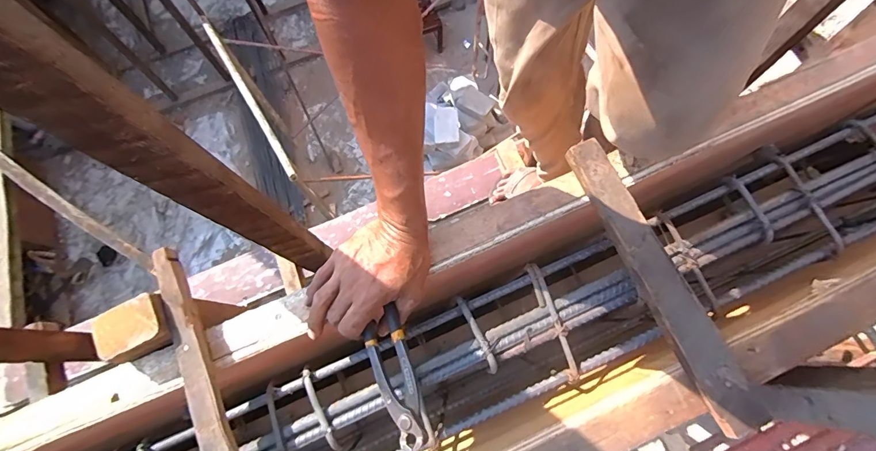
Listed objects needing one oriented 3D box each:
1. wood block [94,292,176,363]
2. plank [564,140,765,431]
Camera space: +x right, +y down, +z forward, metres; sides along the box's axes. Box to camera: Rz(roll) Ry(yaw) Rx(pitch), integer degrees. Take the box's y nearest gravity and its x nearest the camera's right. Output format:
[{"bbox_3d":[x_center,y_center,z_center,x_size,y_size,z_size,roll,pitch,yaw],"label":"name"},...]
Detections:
[{"bbox_3d":[-0.321,0.110,0.439,0.072,0.041,0.052,-22,75,-5],"label":"wood block"},{"bbox_3d":[0.240,0.054,0.454,0.043,0.022,0.333,-25,76,-6],"label":"plank"}]

